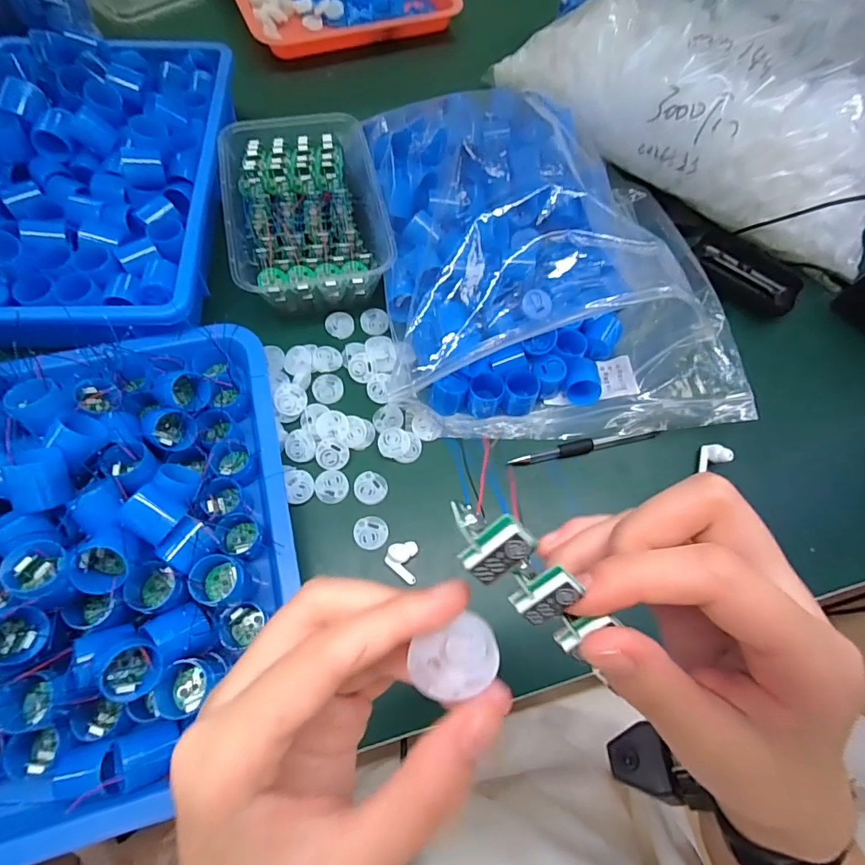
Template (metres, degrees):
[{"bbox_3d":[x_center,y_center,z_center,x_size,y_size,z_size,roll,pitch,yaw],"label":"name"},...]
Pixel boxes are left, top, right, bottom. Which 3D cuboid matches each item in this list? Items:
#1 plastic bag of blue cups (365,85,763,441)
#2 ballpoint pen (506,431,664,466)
[{"bbox_3d":[0.104,-0.176,0.431,0.300,0.090,0.358,-4,66,-5],"label":"plastic bag of blue cups"},{"bbox_3d":[0.130,0.011,0.398,0.136,0.007,0.012,-10,67,-8],"label":"ballpoint pen"}]

